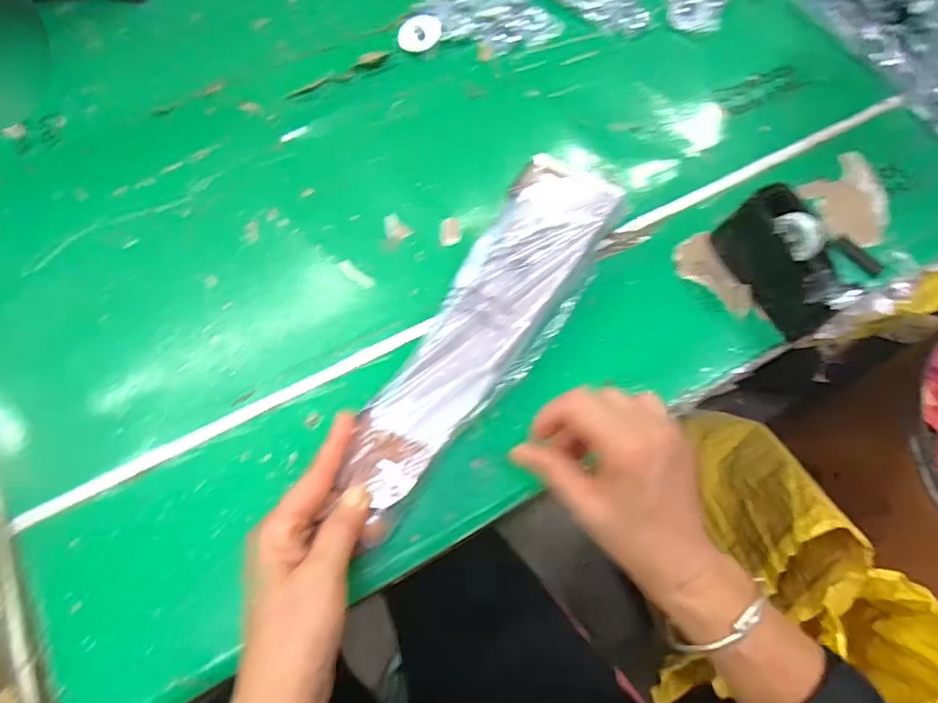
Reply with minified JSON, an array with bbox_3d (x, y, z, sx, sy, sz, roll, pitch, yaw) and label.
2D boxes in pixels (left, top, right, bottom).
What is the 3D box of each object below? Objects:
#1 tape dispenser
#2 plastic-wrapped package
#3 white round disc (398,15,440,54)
[{"bbox_3d":[0.259,-0.076,0.446,0.049,0.068,0.116,-26,72,-12],"label":"tape dispenser"},{"bbox_3d":[0.015,-0.019,0.412,0.084,0.044,0.296,32,71,10],"label":"plastic-wrapped package"},{"bbox_3d":[-0.049,-0.319,0.550,0.039,0.007,0.049,13,68,3],"label":"white round disc"}]

